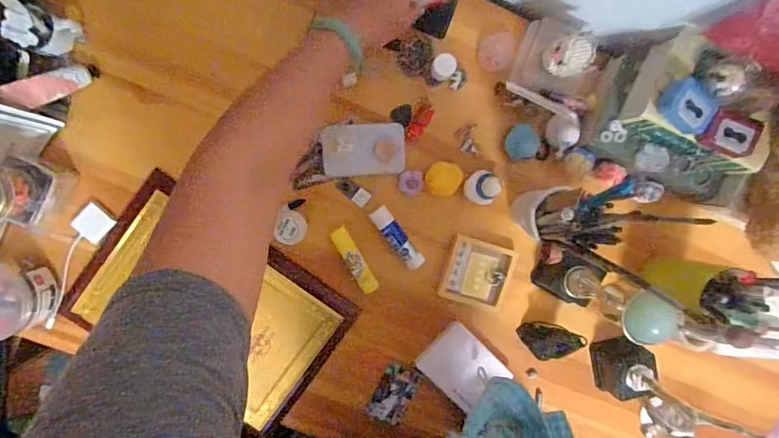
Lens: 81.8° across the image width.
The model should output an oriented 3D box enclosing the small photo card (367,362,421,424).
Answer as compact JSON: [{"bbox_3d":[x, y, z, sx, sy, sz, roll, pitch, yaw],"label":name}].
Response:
[{"bbox_3d":[0.006,0.253,0.647,0.053,0.006,0.081,26,88,-7],"label":"small photo card"}]

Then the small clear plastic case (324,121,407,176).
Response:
[{"bbox_3d":[-0.033,-0.091,0.596,0.107,0.026,0.067,-3,97,-4],"label":"small clear plastic case"}]

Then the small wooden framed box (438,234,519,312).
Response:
[{"bbox_3d":[0.123,0.077,0.625,0.092,0.017,0.092,16,95,-6],"label":"small wooden framed box"}]

